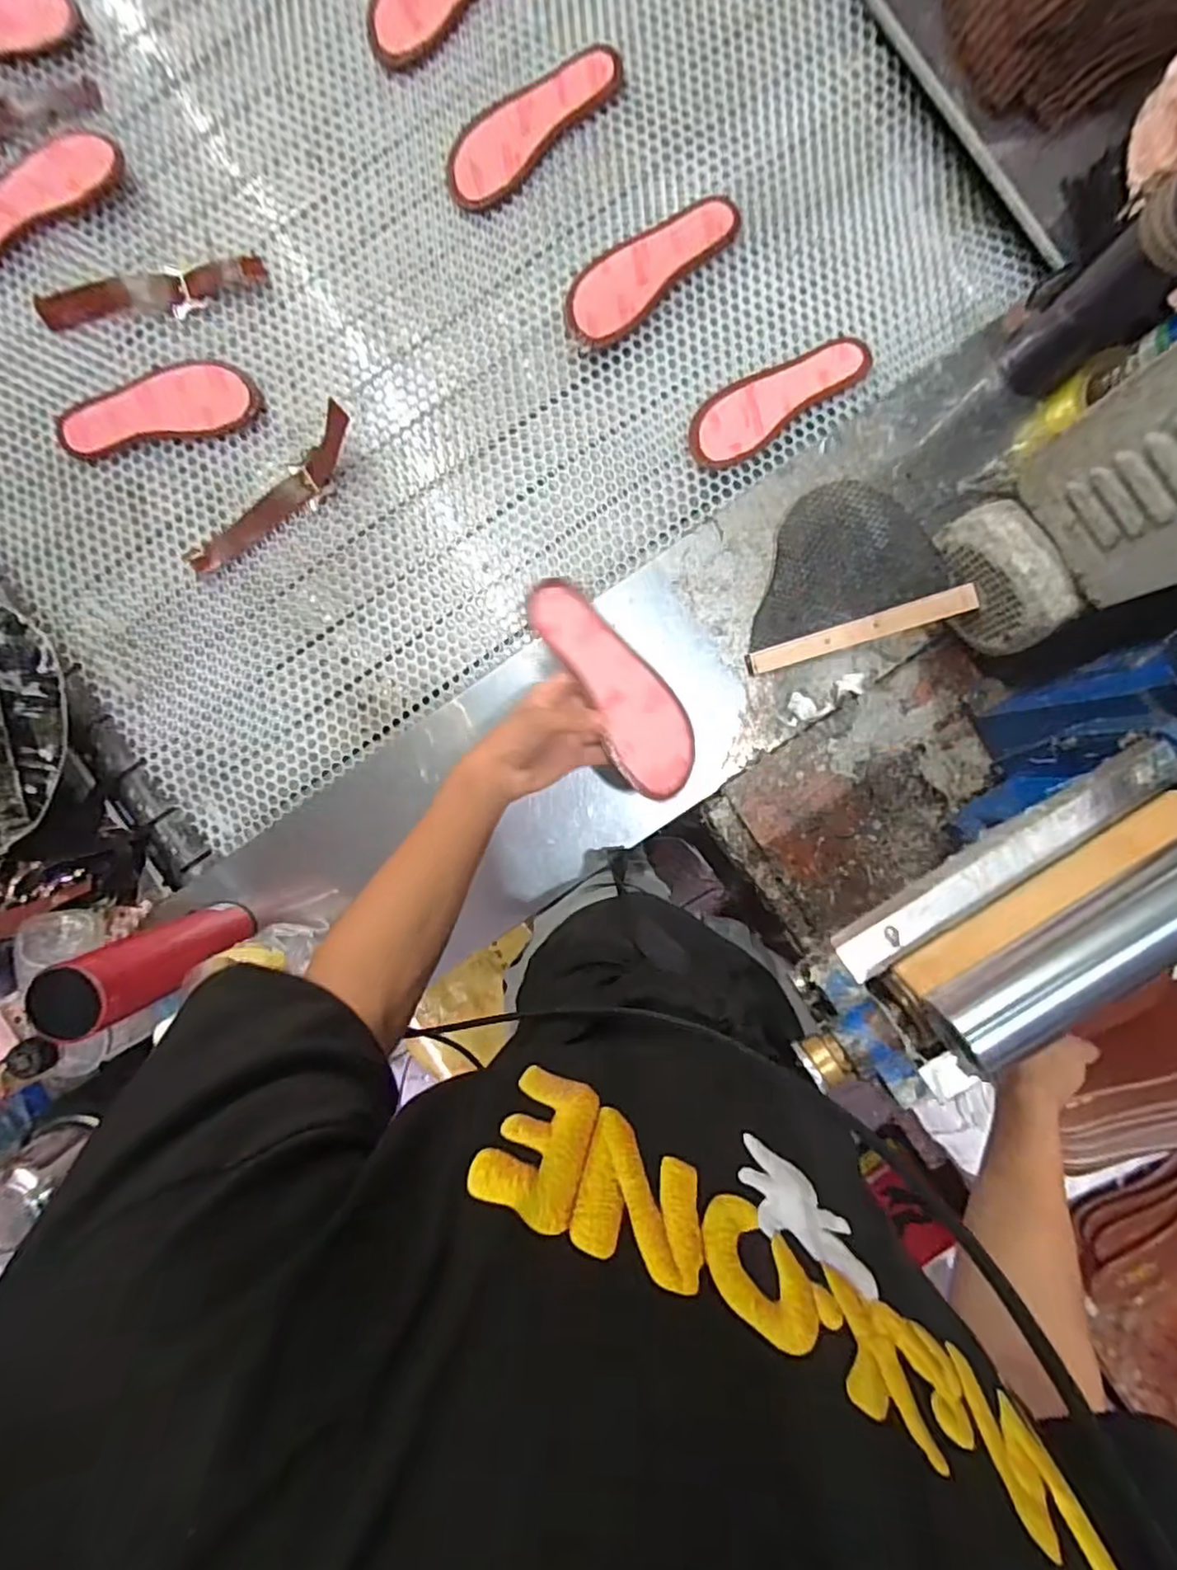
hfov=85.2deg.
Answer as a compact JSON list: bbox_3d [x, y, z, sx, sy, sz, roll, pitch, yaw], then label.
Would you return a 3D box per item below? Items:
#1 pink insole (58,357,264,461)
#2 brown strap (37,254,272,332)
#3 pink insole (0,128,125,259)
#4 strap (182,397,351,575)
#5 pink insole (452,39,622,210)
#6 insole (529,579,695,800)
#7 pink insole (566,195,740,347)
[{"bbox_3d":[-0.483,-0.427,0.714,0.221,0.013,0.091,-11,93,0],"label":"pink insole"},{"bbox_3d":[-0.486,-0.545,0.714,0.245,0.007,0.049,-13,93,0],"label":"brown strap"},{"bbox_3d":[-0.614,-0.645,0.702,0.213,0.013,0.087,-27,92,1],"label":"pink insole"},{"bbox_3d":[-0.349,-0.316,0.707,0.238,0.046,0.050,-39,92,2],"label":"strap"},{"bbox_3d":[-0.069,-0.739,0.709,0.224,0.013,0.086,-42,92,2],"label":"pink insole"},{"bbox_3d":[0.027,-0.090,0.587,0.076,0.014,0.219,-35,100,1],"label":"insole"},{"bbox_3d":[0.069,-0.583,0.715,0.223,0.018,0.085,-38,92,2],"label":"pink insole"}]

